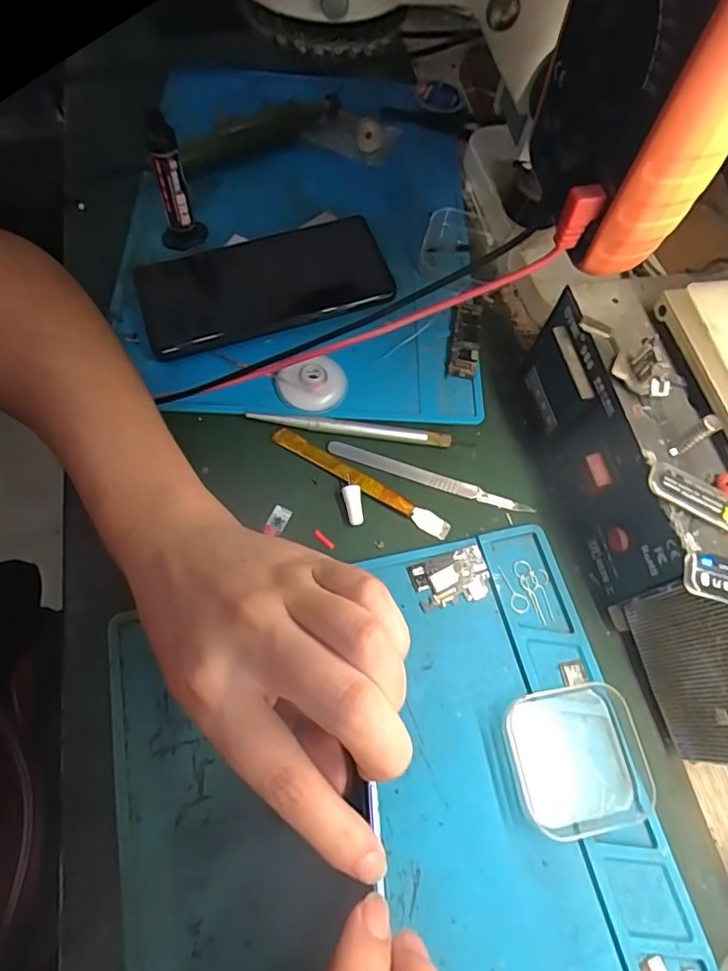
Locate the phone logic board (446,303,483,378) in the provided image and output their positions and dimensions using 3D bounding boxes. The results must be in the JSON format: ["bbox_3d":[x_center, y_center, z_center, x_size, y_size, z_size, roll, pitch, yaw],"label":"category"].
[{"bbox_3d":[0.069,-0.101,0.375,0.020,0.006,0.062,9,65,-1],"label":"phone logic board"}]

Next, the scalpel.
[{"bbox_3d":[0.040,-0.003,0.336,0.129,0.007,0.010,17,65,3],"label":"scalpel"}]

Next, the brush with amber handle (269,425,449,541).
[{"bbox_3d":[-0.002,-0.002,0.331,0.119,0.007,0.012,30,67,9],"label":"brush with amber handle"}]

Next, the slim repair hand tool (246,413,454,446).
[{"bbox_3d":[-0.008,-0.037,0.343,0.126,0.006,0.008,7,65,-2],"label":"slim repair hand tool"}]

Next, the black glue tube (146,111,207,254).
[{"bbox_3d":[-0.129,-0.197,0.365,0.030,0.093,0.024,-20,68,-12],"label":"black glue tube"}]

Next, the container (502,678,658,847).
[{"bbox_3d":[0.105,0.135,0.268,0.062,0.016,0.065,-8,67,-8],"label":"container"}]

